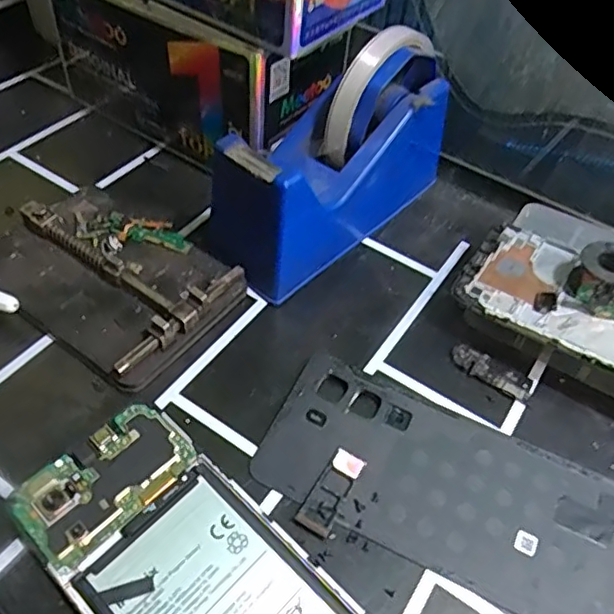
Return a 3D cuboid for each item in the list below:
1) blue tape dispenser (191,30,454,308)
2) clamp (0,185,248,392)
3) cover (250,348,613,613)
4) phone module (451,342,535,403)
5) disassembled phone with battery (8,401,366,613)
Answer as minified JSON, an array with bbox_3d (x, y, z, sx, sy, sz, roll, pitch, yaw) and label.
[{"bbox_3d":[0.016,-0.086,0.336,0.060,0.097,0.156,38,57,24],"label":"blue tape dispenser"},{"bbox_3d":[-0.108,-0.022,0.321,0.132,0.022,0.089,32,55,20],"label":"clamp"},{"bbox_3d":[0.062,0.081,0.261,0.164,0.005,0.075,24,53,14],"label":"cover"},{"bbox_3d":[0.095,0.033,0.304,0.042,0.004,0.017,28,54,17],"label":"phone module"},{"bbox_3d":[-0.040,0.108,0.227,0.160,0.009,0.072,38,57,23],"label":"disassembled phone with battery"}]

